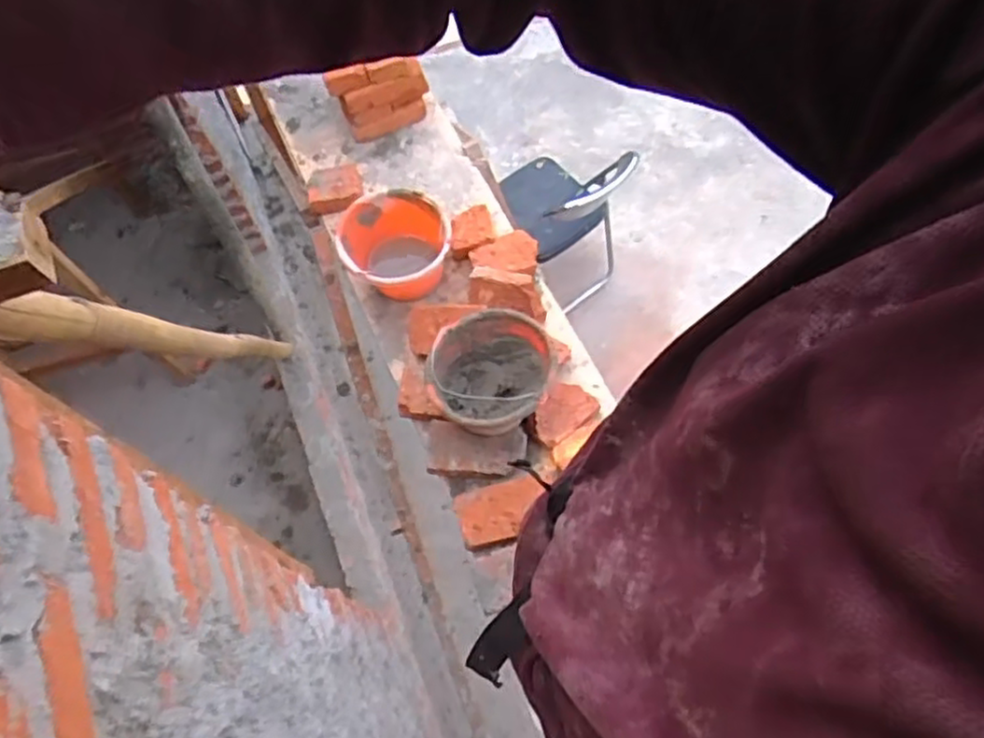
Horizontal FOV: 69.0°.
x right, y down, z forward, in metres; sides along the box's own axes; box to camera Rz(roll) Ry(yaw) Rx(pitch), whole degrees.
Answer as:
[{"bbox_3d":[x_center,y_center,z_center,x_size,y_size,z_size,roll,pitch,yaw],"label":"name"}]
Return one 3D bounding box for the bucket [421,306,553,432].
[{"bbox_3d":[-0.001,0.013,1.411,0.216,0.178,0.221,-1,66,2],"label":"bucket"}]

